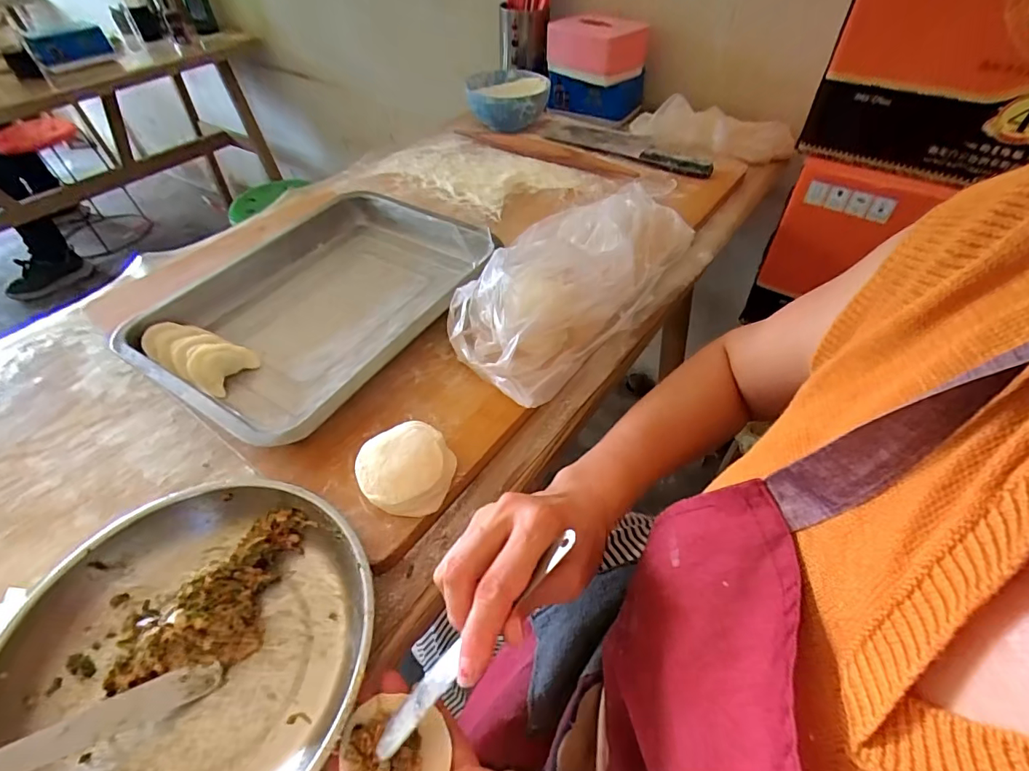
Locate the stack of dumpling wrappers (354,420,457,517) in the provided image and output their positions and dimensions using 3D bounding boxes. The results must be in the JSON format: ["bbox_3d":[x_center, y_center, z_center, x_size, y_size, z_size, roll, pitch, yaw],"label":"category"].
[{"bbox_3d":[-0.081,0.065,0.366,0.071,0.046,0.070,-2,48,-1],"label":"stack of dumpling wrappers"}]

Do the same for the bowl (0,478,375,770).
[{"bbox_3d":[-0.199,0.167,0.302,0.214,0.039,0.215,-1,48,1],"label":"bowl"}]

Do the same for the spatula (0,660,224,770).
[{"bbox_3d":[-0.254,0.201,0.270,0.151,0.004,0.021,-13,78,-37],"label":"spatula"}]

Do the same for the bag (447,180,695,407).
[{"bbox_3d":[0.073,-0.143,0.536,0.174,0.076,0.406,25,53,22],"label":"bag"}]

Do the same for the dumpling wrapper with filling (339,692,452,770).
[{"bbox_3d":[-0.067,0.203,0.266,0.057,0.012,0.048,11,49,11],"label":"dumpling wrapper with filling"}]

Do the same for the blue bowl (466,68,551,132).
[{"bbox_3d":[-0.010,-0.490,0.828,0.135,0.067,0.170,-3,48,-1],"label":"blue bowl"}]

